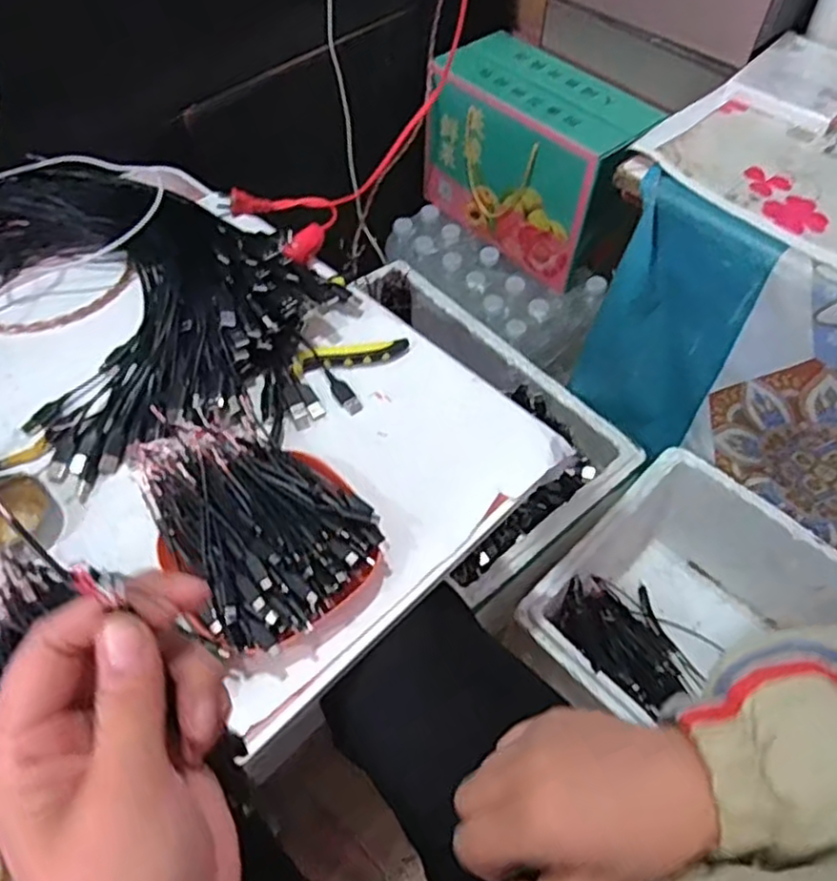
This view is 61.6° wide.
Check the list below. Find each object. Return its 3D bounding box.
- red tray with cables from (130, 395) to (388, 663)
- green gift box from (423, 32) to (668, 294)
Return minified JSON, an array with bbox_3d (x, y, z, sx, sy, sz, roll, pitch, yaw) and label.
[{"bbox_3d":[-0.117,0.060,0.502,0.134,0.060,0.177,-35,63,-23],"label":"red tray with cables"},{"bbox_3d":[0.183,-0.431,1.093,0.154,0.237,0.335,-38,64,-24],"label":"green gift box"}]

